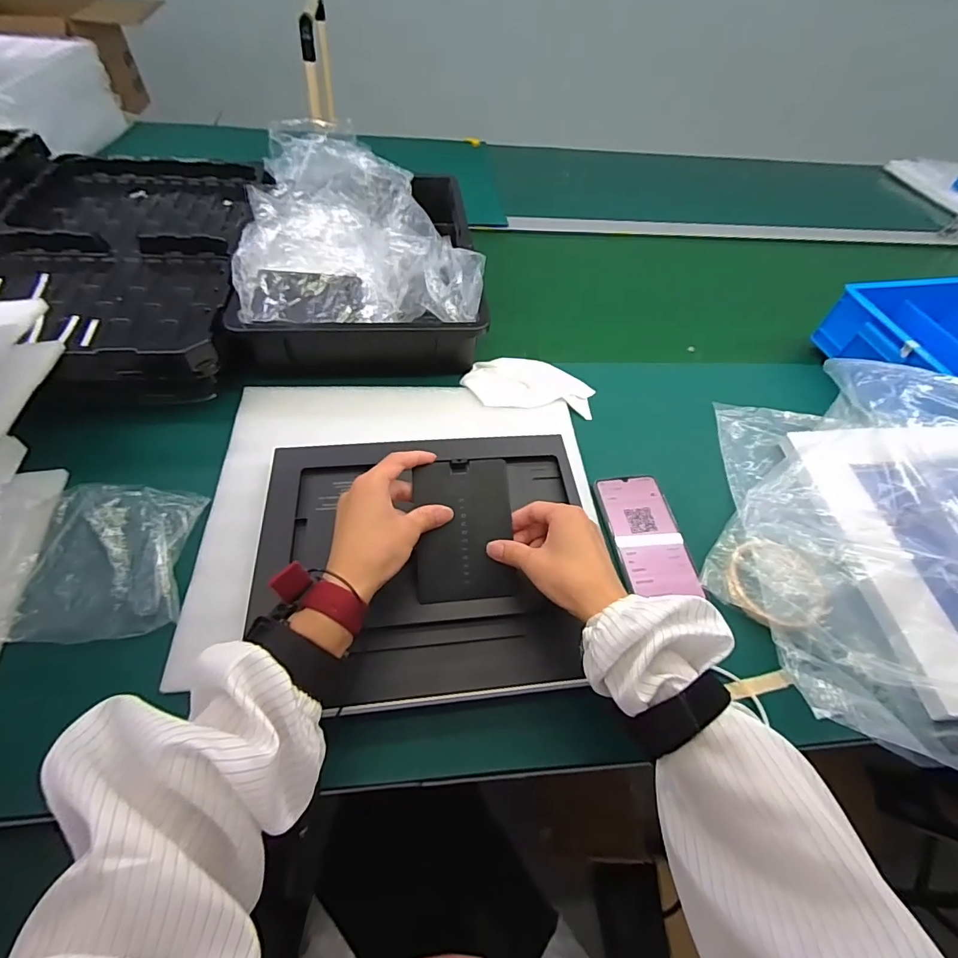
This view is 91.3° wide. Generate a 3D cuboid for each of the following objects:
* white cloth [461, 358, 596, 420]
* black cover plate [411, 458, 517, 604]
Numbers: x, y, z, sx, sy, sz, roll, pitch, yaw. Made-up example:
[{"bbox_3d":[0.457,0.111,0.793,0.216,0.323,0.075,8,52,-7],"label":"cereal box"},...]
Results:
[{"bbox_3d":[0.061,-0.117,0.582,0.155,0.012,0.086,3,53,-3],"label":"white cloth"},{"bbox_3d":[-0.012,0.043,0.403,0.082,0.004,0.118,-2,79,-9],"label":"black cover plate"}]

